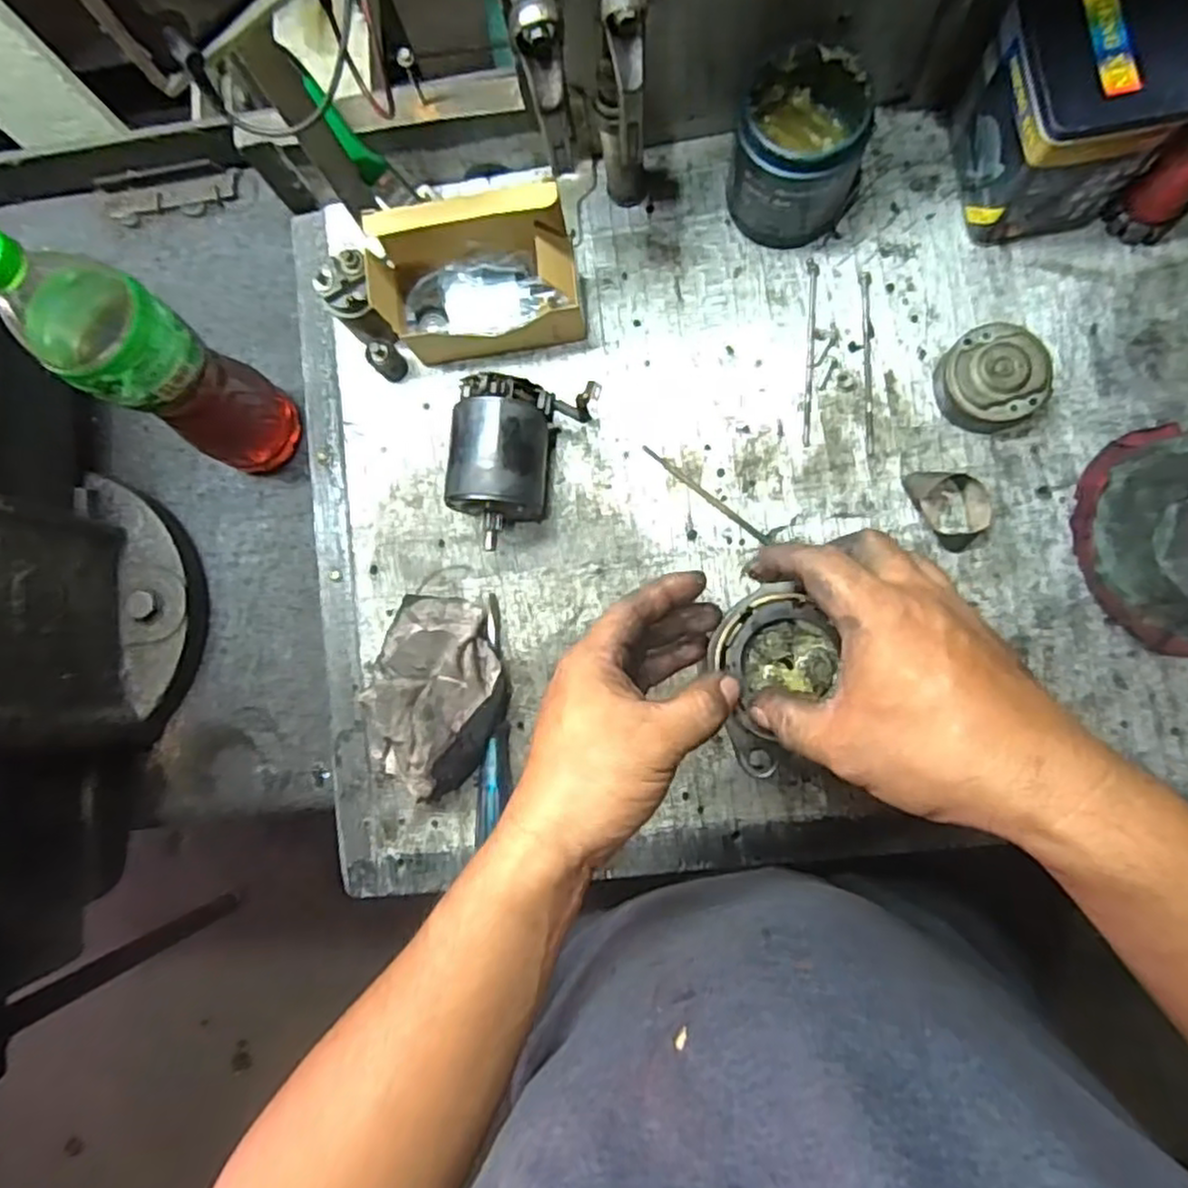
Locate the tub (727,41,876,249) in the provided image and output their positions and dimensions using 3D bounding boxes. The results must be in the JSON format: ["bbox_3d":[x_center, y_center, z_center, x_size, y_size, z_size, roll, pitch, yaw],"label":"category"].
[{"bbox_3d":[0.150,-0.318,0.521,0.093,0.093,0.098,0,86,5],"label":"tub"}]

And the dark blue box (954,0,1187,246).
[{"bbox_3d":[0.320,-0.327,0.495,0.096,0.123,0.107,-7,86,5],"label":"dark blue box"}]

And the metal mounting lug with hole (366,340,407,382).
[{"bbox_3d":[-0.167,-0.188,0.585,0.022,0.035,0.021,0,86,5],"label":"metal mounting lug with hole"}]

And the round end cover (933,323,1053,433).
[{"bbox_3d":[0.292,-0.158,0.531,0.065,0.035,0.071,0,86,5],"label":"round end cover"}]

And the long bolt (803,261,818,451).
[{"bbox_3d":[0.167,-0.188,0.559,0.008,0.004,0.146,3,87,6],"label":"long bolt"}]

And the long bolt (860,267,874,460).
[{"bbox_3d":[0.210,-0.178,0.555,0.007,0.004,0.141,0,86,5],"label":"long bolt"}]

